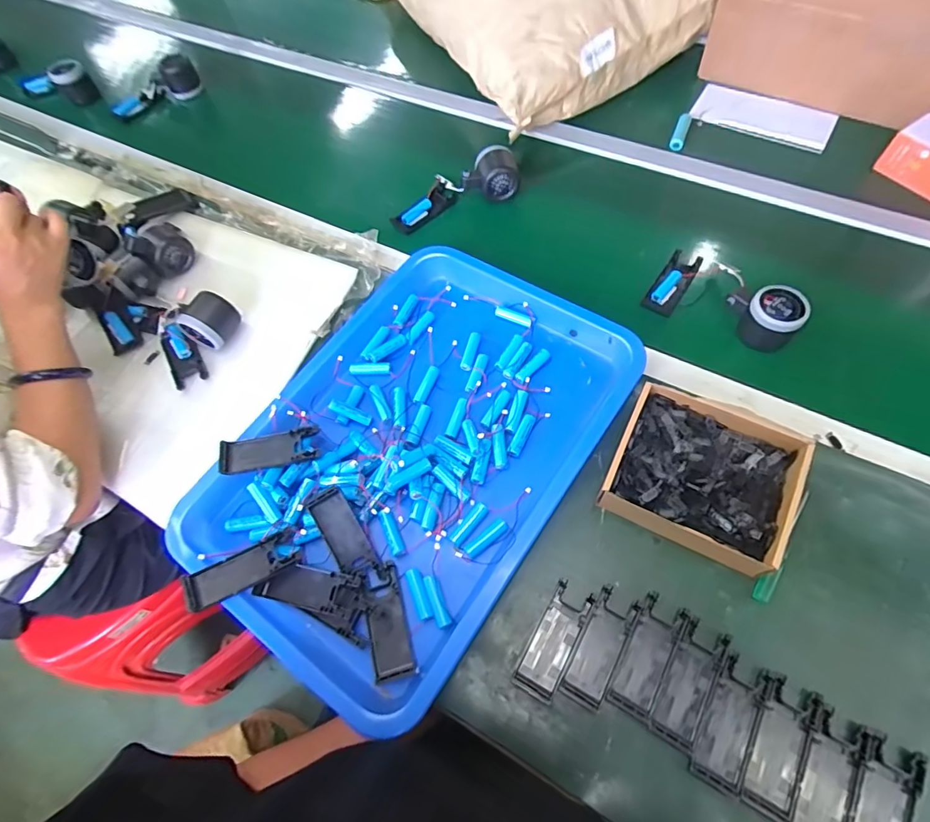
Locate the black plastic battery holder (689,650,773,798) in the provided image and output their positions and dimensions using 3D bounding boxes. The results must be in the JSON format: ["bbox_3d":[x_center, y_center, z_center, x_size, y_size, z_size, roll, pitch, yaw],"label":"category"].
[{"bbox_3d":[0.228,0.265,0.422,0.041,0.008,0.102,25,67,16],"label":"black plastic battery holder"}]

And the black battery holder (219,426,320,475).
[{"bbox_3d":[-0.210,0.042,0.538,0.098,0.030,0.037,-12,63,-2],"label":"black battery holder"}]

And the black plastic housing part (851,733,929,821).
[{"bbox_3d":[0.328,0.312,0.386,0.041,0.008,0.101,28,68,17],"label":"black plastic housing part"}]

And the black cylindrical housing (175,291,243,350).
[{"bbox_3d":[-0.322,-0.112,0.632,0.049,0.056,0.062,26,68,16],"label":"black cylindrical housing"}]

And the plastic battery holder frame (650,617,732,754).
[{"bbox_3d":[0.198,0.239,0.437,0.039,0.006,0.102,27,68,16],"label":"plastic battery holder frame"}]

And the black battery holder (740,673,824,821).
[{"bbox_3d":[0.262,0.278,0.411,0.040,0.009,0.101,25,67,16],"label":"black battery holder"}]

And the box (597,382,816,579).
[{"bbox_3d":[0.235,0.064,0.499,0.165,0.046,0.158,24,67,15],"label":"box"}]

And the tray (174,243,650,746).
[{"bbox_3d":[-0.051,0.033,0.545,0.327,0.046,0.488,30,69,18],"label":"tray"}]

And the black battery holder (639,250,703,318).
[{"bbox_3d":[0.267,-0.164,0.639,0.038,0.028,0.100,30,69,18],"label":"black battery holder"}]

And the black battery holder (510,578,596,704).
[{"bbox_3d":[0.084,0.213,0.464,0.037,0.004,0.102,26,68,16],"label":"black battery holder"}]

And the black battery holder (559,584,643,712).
[{"bbox_3d":[0.126,0.217,0.457,0.037,0.004,0.103,26,68,16],"label":"black battery holder"}]

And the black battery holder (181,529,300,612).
[{"bbox_3d":[-0.218,0.156,0.485,0.104,0.016,0.039,-23,59,-22],"label":"black battery holder"}]

